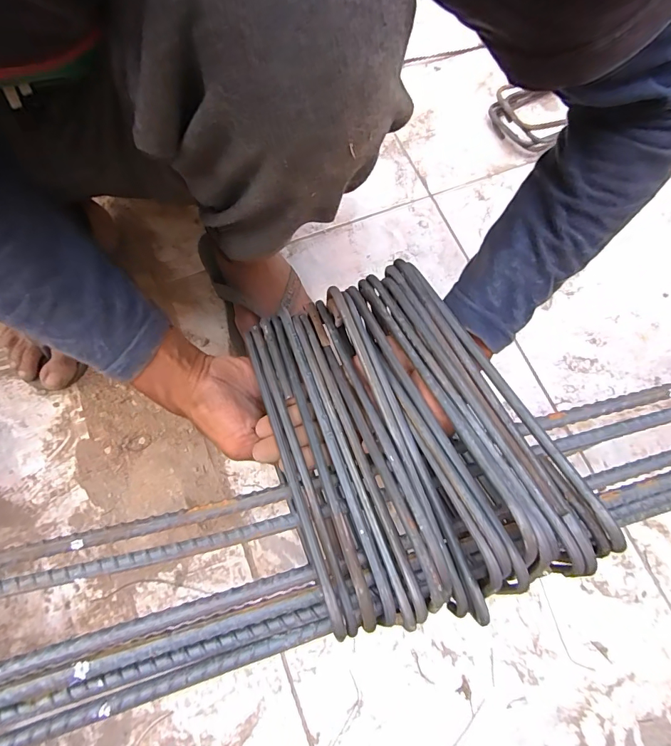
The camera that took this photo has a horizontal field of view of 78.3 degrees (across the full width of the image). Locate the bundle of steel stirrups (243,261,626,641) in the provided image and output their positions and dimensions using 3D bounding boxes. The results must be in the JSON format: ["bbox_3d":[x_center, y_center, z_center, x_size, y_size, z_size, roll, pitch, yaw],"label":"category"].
[{"bbox_3d":[0.039,0.034,0.282,0.163,0.074,0.238,-21,73,-8],"label":"bundle of steel stirrups"}]

